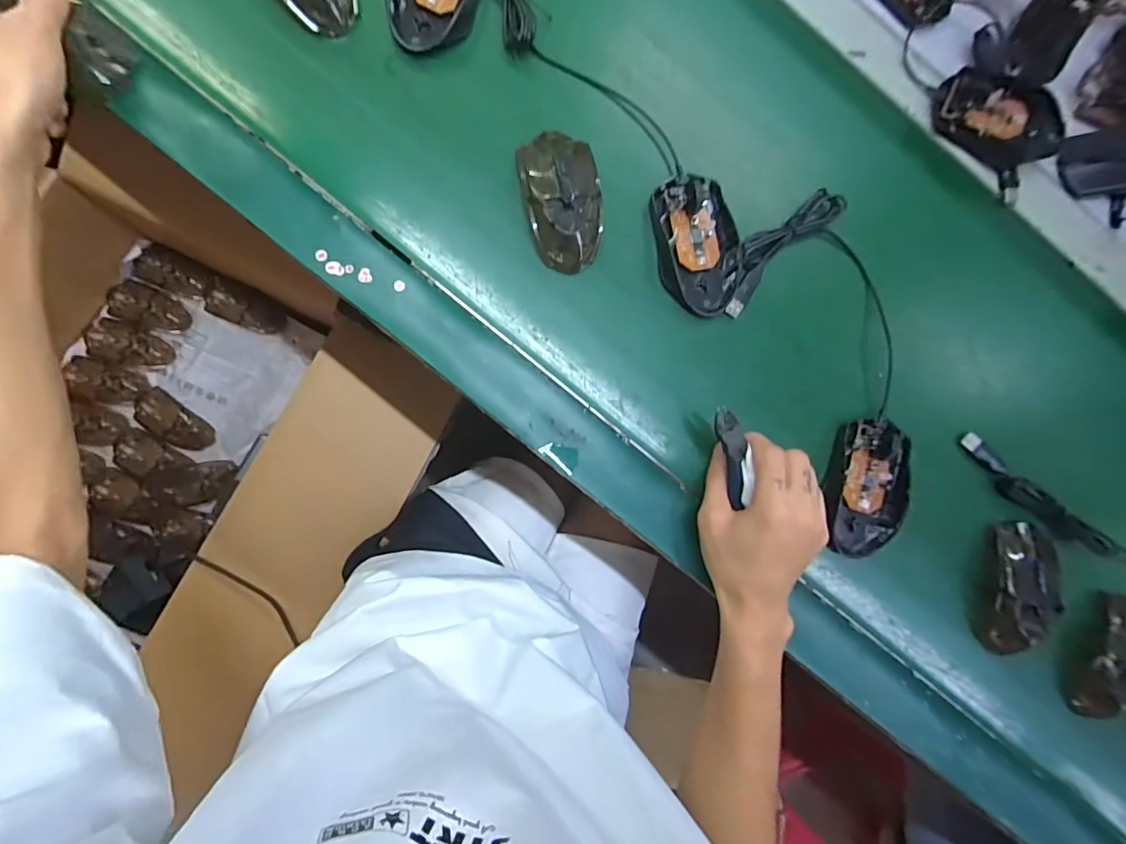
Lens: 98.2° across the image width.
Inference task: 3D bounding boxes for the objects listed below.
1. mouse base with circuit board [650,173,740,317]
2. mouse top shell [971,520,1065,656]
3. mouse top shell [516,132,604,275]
[{"bbox_3d":[0.112,-0.147,0.395,0.064,0.019,0.115,-9,89,-8],"label":"mouse base with circuit board"},{"bbox_3d":[0.385,0.142,0.406,0.051,0.029,0.107,17,85,-7],"label":"mouse top shell"},{"bbox_3d":[-0.002,-0.178,0.388,0.060,0.040,0.112,-7,88,-8],"label":"mouse top shell"}]

